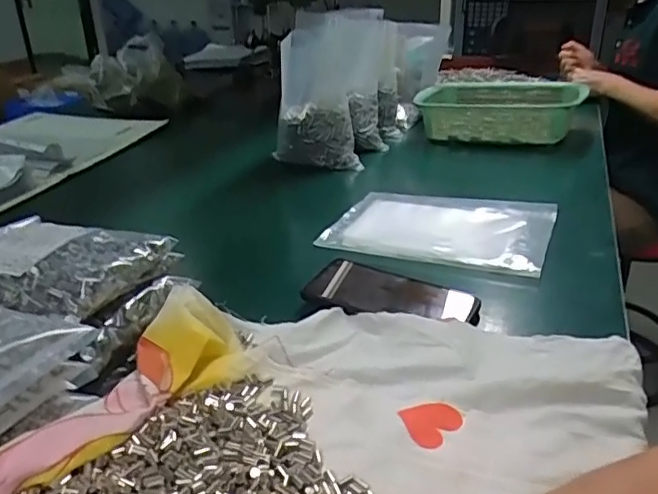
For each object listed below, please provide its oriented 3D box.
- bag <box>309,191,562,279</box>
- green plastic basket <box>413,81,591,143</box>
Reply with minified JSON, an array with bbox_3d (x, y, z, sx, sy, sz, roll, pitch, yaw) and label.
[{"bbox_3d":[0.135,-0.030,0.722,0.264,0.013,0.189,7,27,18],"label":"bag"},{"bbox_3d":[0.324,-0.258,1.087,0.277,0.085,0.203,18,31,35],"label":"green plastic basket"}]

